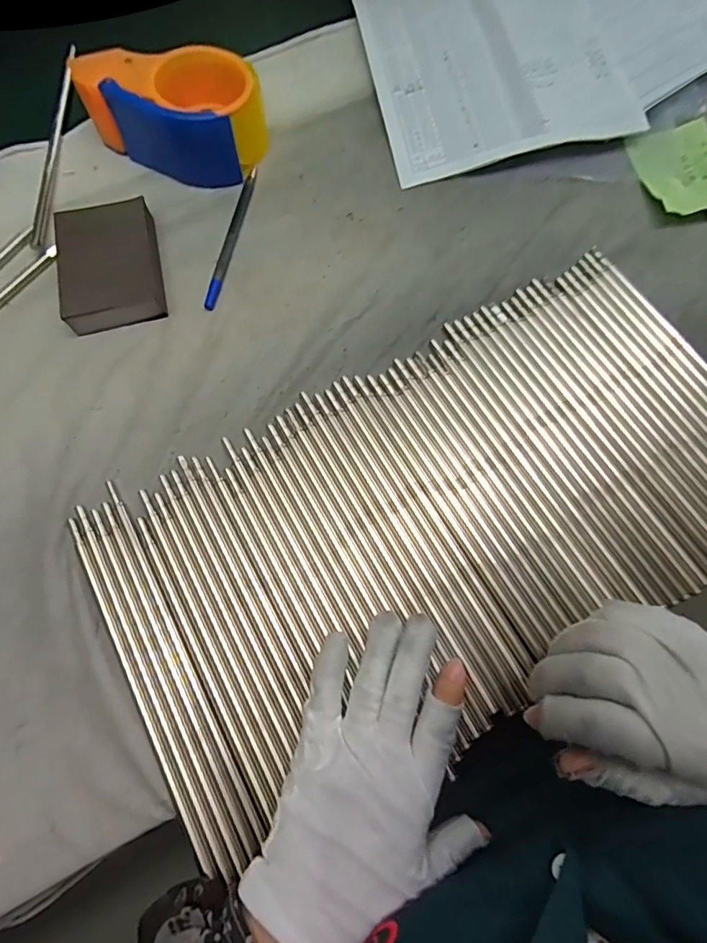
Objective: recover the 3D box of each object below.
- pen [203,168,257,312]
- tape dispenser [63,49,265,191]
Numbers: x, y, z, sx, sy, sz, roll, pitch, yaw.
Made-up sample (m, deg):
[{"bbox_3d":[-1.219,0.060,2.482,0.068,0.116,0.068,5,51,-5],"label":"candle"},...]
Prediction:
[{"bbox_3d":[-0.096,-0.189,0.380,0.009,0.007,0.139,9,74,4],"label":"pen"},{"bbox_3d":[-0.142,-0.291,0.383,0.134,0.059,0.081,16,73,4],"label":"tape dispenser"}]

